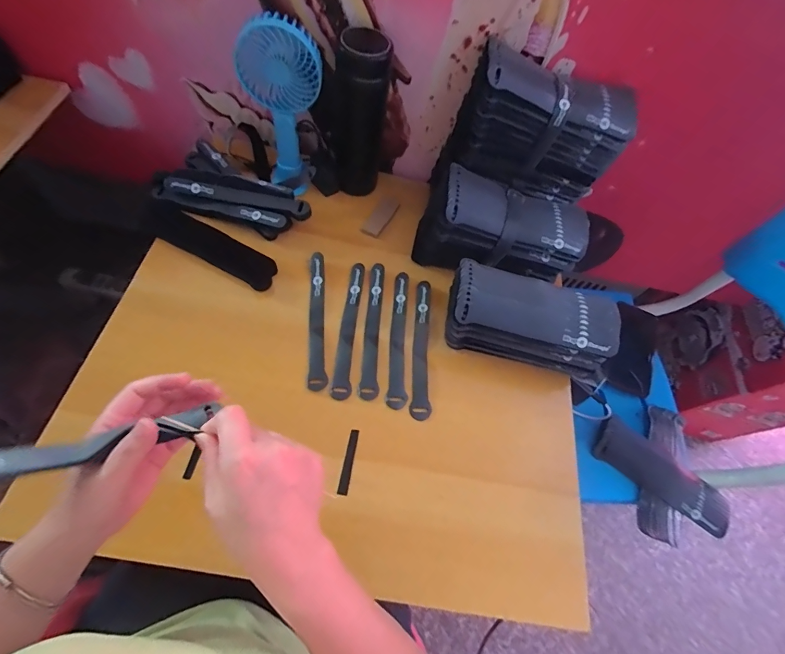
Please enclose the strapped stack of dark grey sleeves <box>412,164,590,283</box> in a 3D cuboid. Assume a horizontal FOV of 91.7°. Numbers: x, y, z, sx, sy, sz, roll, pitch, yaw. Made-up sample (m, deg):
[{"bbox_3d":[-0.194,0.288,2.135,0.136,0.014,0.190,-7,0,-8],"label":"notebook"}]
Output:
[{"bbox_3d":[0.154,-0.137,0.534,0.230,0.101,0.111,7,65,-5],"label":"strapped stack of dark grey sleeves"}]

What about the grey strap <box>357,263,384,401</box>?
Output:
[{"bbox_3d":[-0.023,-0.001,0.504,0.024,0.004,0.192,8,62,-5],"label":"grey strap"}]

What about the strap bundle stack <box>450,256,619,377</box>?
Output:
[{"bbox_3d":[0.171,-0.009,0.491,0.209,0.082,0.090,13,65,-2],"label":"strap bundle stack"}]

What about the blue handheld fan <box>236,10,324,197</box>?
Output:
[{"bbox_3d":[-0.140,-0.275,0.503,0.097,0.196,0.079,-10,68,-12],"label":"blue handheld fan"}]

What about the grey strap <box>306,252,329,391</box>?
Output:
[{"bbox_3d":[-0.099,-0.012,0.499,0.023,0.007,0.190,0,65,-14],"label":"grey strap"}]

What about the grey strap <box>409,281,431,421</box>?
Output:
[{"bbox_3d":[0.038,0.024,0.504,0.023,0.009,0.193,6,62,-6],"label":"grey strap"}]

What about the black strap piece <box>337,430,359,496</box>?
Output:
[{"bbox_3d":[-0.049,0.152,0.430,0.010,0.004,0.070,12,62,-3],"label":"black strap piece"}]

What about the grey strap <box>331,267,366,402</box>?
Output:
[{"bbox_3d":[-0.055,-0.003,0.498,0.025,0.005,0.193,9,62,-5],"label":"grey strap"}]

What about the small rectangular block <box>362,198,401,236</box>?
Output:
[{"bbox_3d":[-0.016,-0.174,0.598,0.030,0.004,0.088,25,57,8],"label":"small rectangular block"}]

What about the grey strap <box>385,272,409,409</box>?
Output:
[{"bbox_3d":[0.011,0.009,0.503,0.024,0.006,0.194,8,62,-6],"label":"grey strap"}]

